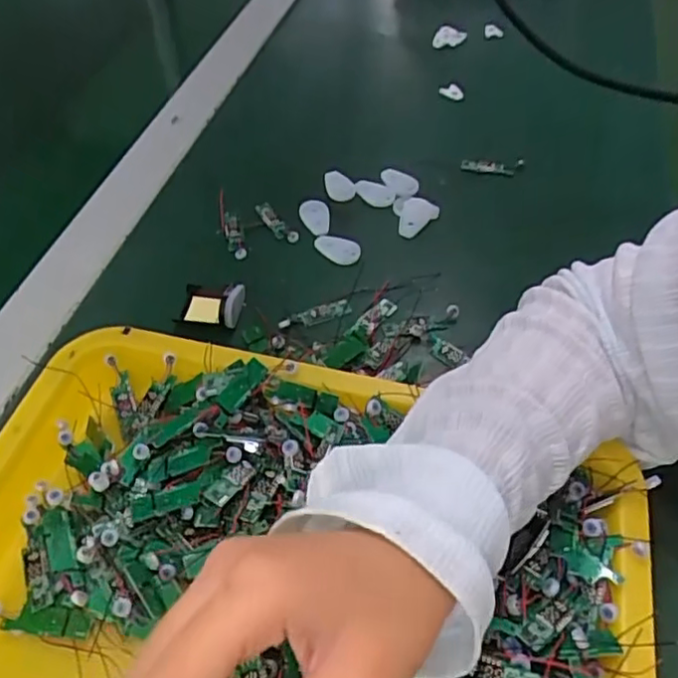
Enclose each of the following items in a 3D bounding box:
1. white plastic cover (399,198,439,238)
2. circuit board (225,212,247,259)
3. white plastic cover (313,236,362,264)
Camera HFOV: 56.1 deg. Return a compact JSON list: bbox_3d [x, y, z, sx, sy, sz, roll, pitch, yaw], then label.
[{"bbox_3d":[0.062,-0.096,0.493,0.028,0.012,0.041,11,51,9],"label":"white plastic cover"},{"bbox_3d":[-0.079,-0.077,0.487,0.013,0.011,0.053,-12,51,-9],"label":"circuit board"},{"bbox_3d":[-0.002,-0.067,0.472,0.036,0.009,0.019,18,53,15],"label":"white plastic cover"}]

